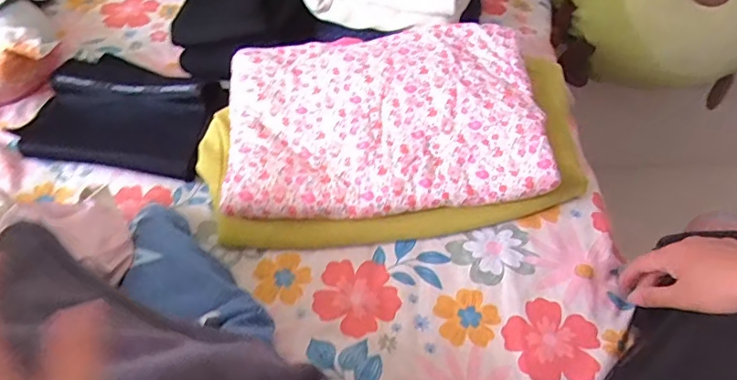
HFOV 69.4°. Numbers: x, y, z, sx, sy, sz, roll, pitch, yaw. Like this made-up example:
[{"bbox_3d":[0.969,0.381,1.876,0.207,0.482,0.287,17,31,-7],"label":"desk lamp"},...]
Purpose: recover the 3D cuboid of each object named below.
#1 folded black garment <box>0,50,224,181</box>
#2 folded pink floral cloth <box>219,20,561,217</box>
[{"bbox_3d":[-0.360,-0.120,0.794,0.288,0.049,0.215,14,54,11],"label":"folded black garment"},{"bbox_3d":[0.019,-0.105,0.714,0.408,0.073,0.275,-3,53,-2],"label":"folded pink floral cloth"}]

